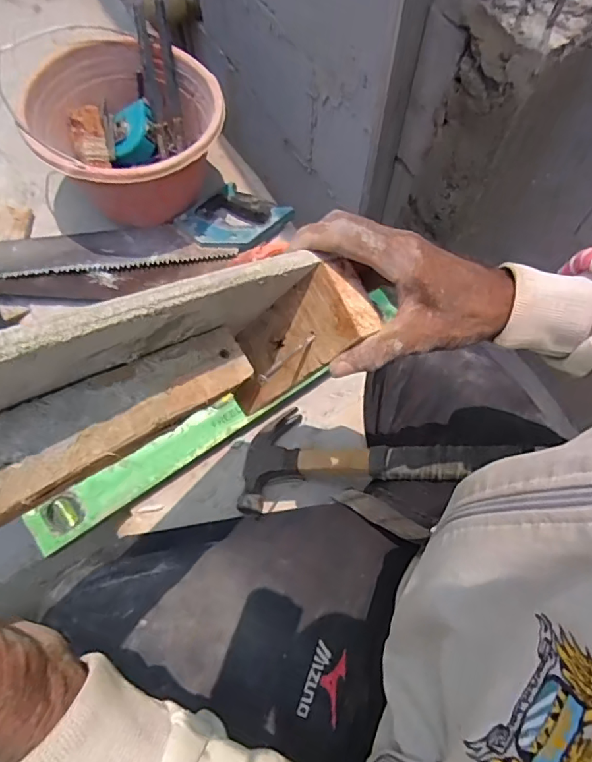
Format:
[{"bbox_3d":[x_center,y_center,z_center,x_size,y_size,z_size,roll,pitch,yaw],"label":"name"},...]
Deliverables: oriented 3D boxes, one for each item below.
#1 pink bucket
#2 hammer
[{"bbox_3d":[-0.218,-0.338,0.716,0.245,0.146,0.264,0,68,0],"label":"pink bucket"},{"bbox_3d":[0.092,0.088,0.583,0.304,0.044,0.119,-4,67,16],"label":"hammer"}]

